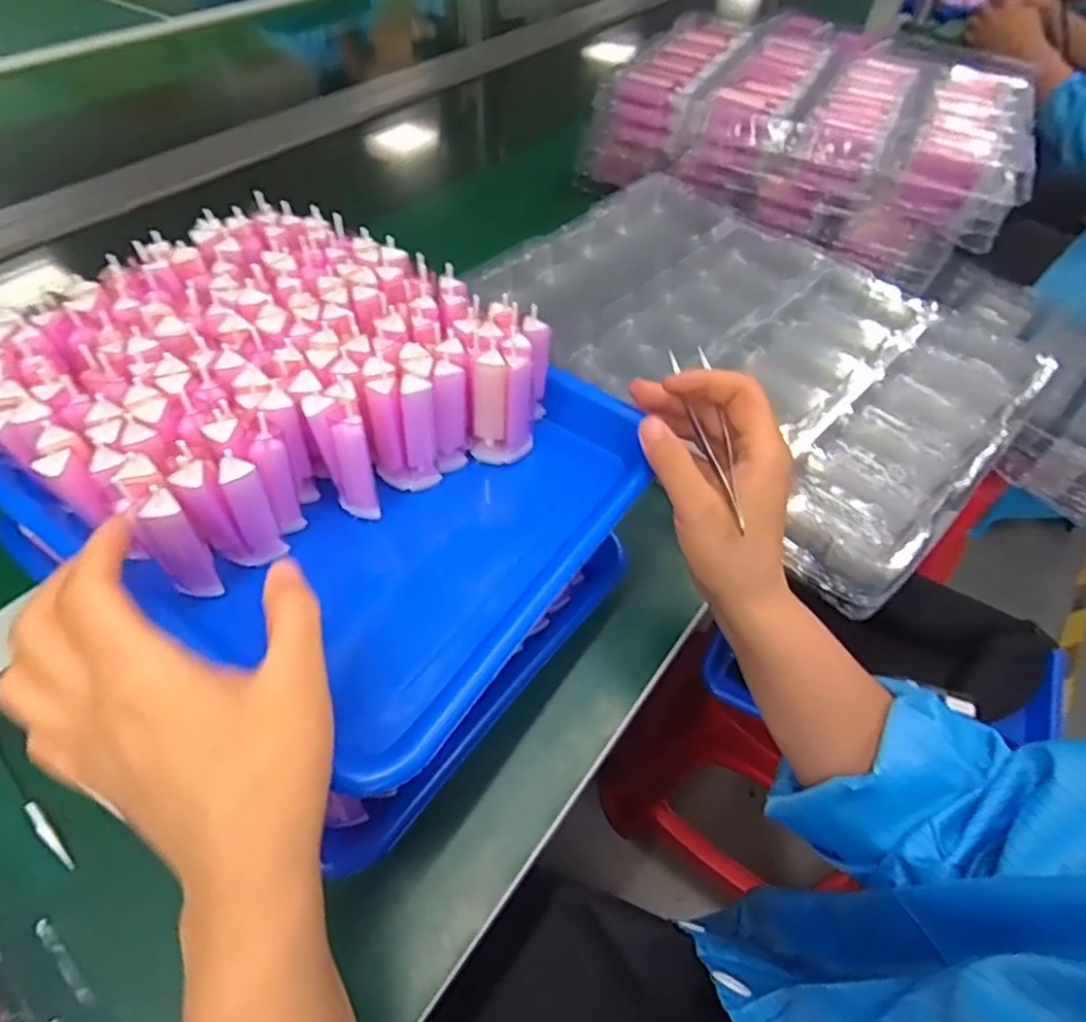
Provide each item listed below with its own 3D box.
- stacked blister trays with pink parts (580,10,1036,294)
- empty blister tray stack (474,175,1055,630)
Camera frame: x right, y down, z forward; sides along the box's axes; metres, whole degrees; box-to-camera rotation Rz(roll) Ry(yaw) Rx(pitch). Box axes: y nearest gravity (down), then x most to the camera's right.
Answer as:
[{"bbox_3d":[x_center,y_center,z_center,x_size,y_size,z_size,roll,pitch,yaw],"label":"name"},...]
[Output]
[{"bbox_3d":[0.298,-0.419,0.698,0.397,0.109,0.283,27,55,17],"label":"stacked blister trays with pink parts"},{"bbox_3d":[0.175,-0.147,0.533,0.312,0.046,0.421,-32,60,-25],"label":"empty blister tray stack"}]

